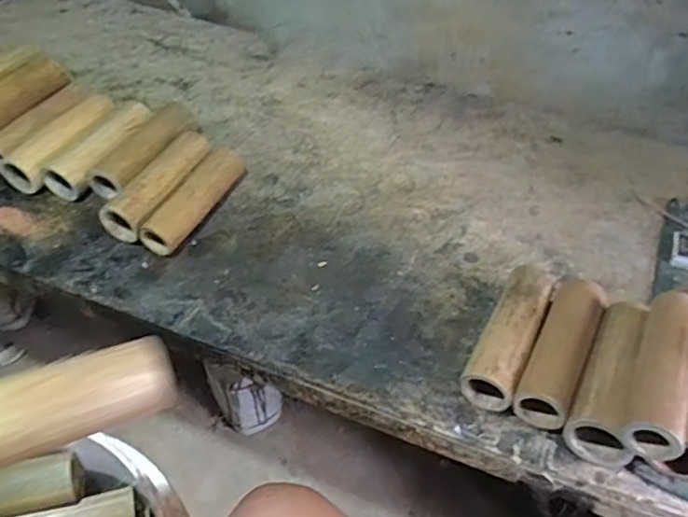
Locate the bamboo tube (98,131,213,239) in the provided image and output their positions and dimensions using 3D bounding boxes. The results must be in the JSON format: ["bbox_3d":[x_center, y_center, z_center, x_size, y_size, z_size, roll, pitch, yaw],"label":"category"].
[{"bbox_3d":[-0.240,-0.098,0.785,0.064,0.057,0.185,21,49,17],"label":"bamboo tube"}]

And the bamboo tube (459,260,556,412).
[{"bbox_3d":[0.181,0.082,0.638,0.052,0.056,0.176,22,50,17],"label":"bamboo tube"}]

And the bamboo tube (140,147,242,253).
[{"bbox_3d":[-0.193,-0.079,0.773,0.040,0.051,0.185,20,49,16],"label":"bamboo tube"}]

